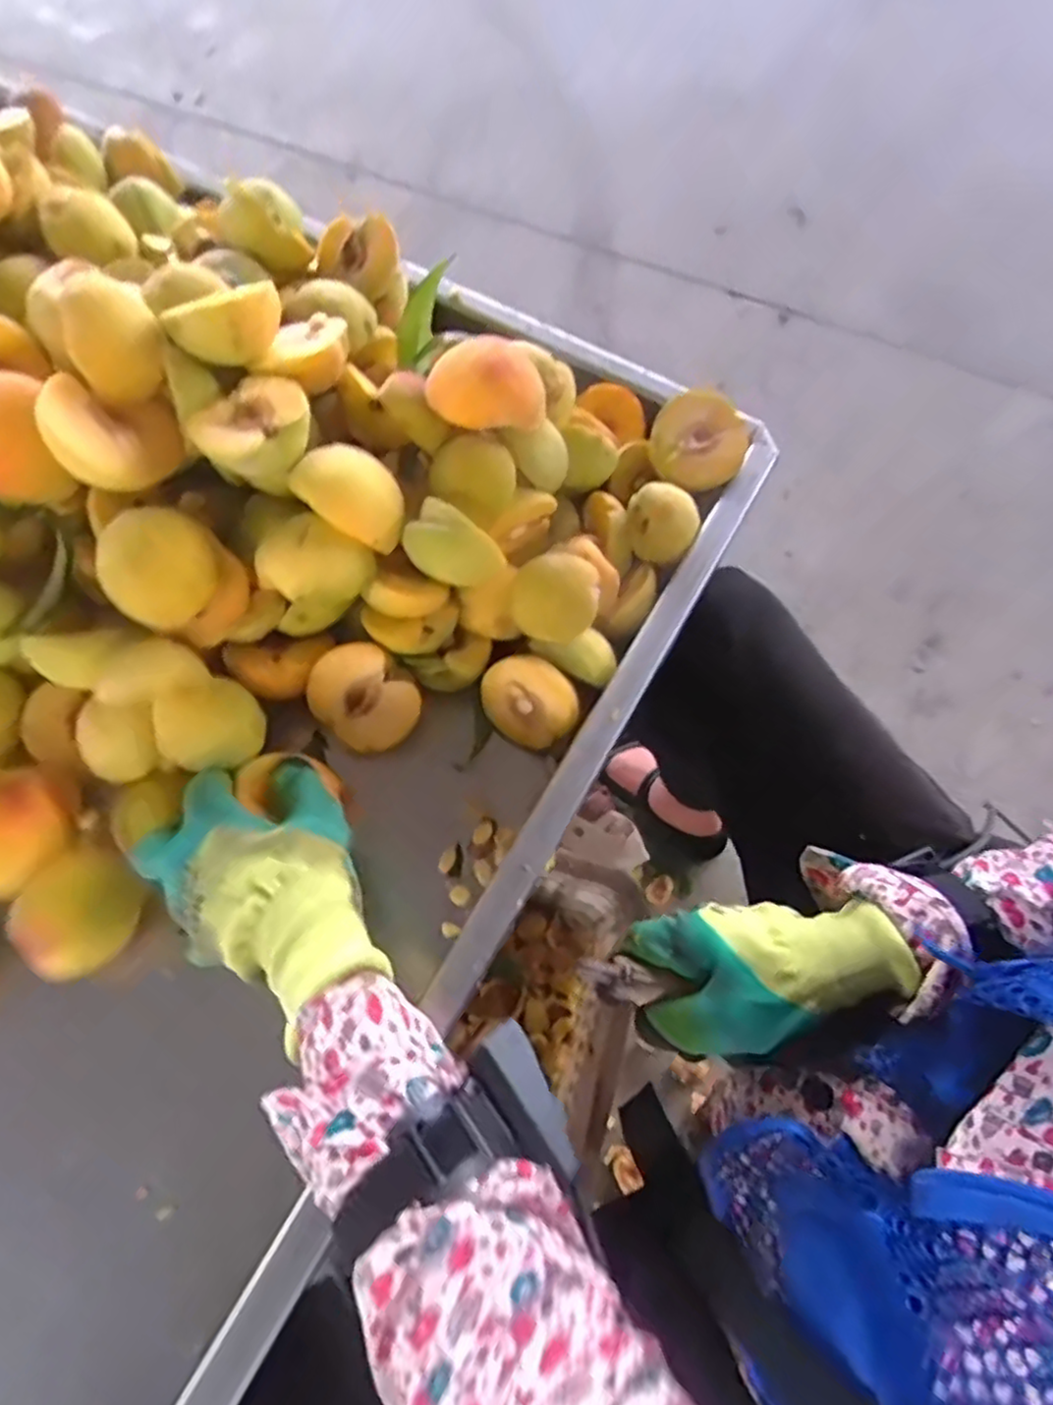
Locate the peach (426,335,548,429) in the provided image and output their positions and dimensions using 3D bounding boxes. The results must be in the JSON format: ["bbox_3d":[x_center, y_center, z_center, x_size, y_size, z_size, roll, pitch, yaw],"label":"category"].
[{"bbox_3d":[-0.023,-0.184,0.398,0.068,0.039,0.046,2,68,-1],"label":"peach"}]

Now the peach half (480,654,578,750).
[{"bbox_3d":[0.006,-0.004,0.452,0.067,0.063,0.029,-8,20,33],"label":"peach half"}]

